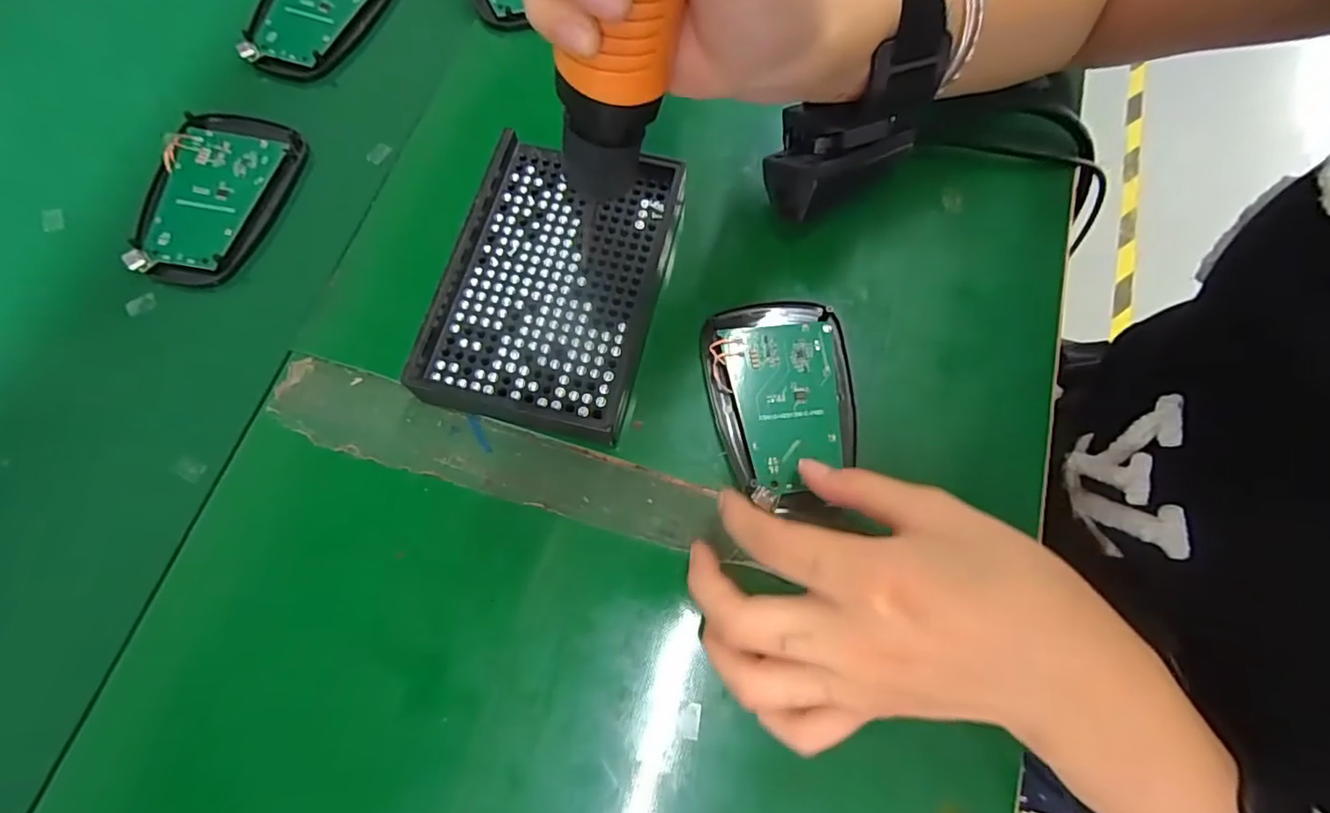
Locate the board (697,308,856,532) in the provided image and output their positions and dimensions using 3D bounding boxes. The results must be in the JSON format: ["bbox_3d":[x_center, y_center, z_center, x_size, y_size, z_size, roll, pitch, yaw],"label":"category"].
[{"bbox_3d":[0.054,0.000,0.251,0.063,0.012,0.101,-8,72,-5],"label":"board"}]

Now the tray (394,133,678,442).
[{"bbox_3d":[-0.052,-0.057,0.265,0.095,0.023,0.137,13,72,2],"label":"tray"}]

